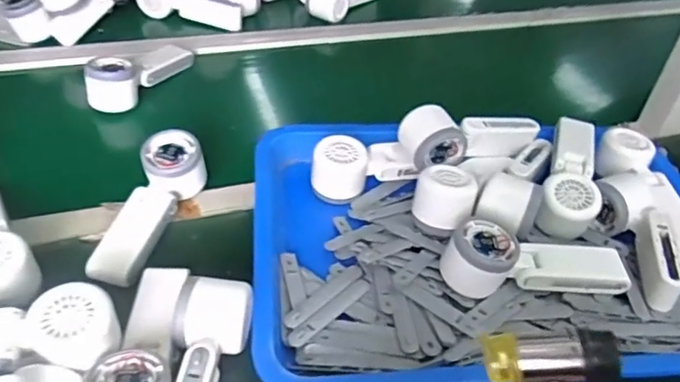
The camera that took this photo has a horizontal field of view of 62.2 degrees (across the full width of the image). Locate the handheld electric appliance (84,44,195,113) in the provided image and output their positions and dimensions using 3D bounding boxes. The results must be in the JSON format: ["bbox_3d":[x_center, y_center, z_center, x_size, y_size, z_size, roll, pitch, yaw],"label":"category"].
[{"bbox_3d":[-0.263,-0.163,0.740,0.050,0.055,0.166,17,43,12],"label":"handheld electric appliance"}]

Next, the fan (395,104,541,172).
[{"bbox_3d":[0.148,-0.063,0.601,0.167,0.048,0.052,-9,44,-16],"label":"fan"}]

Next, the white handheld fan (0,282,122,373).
[{"bbox_3d":[-0.252,0.102,0.402,0.172,0.038,0.050,-1,42,-8],"label":"white handheld fan"}]

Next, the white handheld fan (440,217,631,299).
[{"bbox_3d":[0.176,0.061,0.508,0.161,0.047,0.046,1,42,-5],"label":"white handheld fan"}]

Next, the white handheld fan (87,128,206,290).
[{"bbox_3d":[-0.187,0.017,0.552,0.054,0.045,0.163,15,60,10],"label":"white handheld fan"}]

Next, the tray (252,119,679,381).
[{"bbox_3d":[0.155,0.036,0.544,0.468,0.063,0.311,-1,42,-7],"label":"tray"}]

